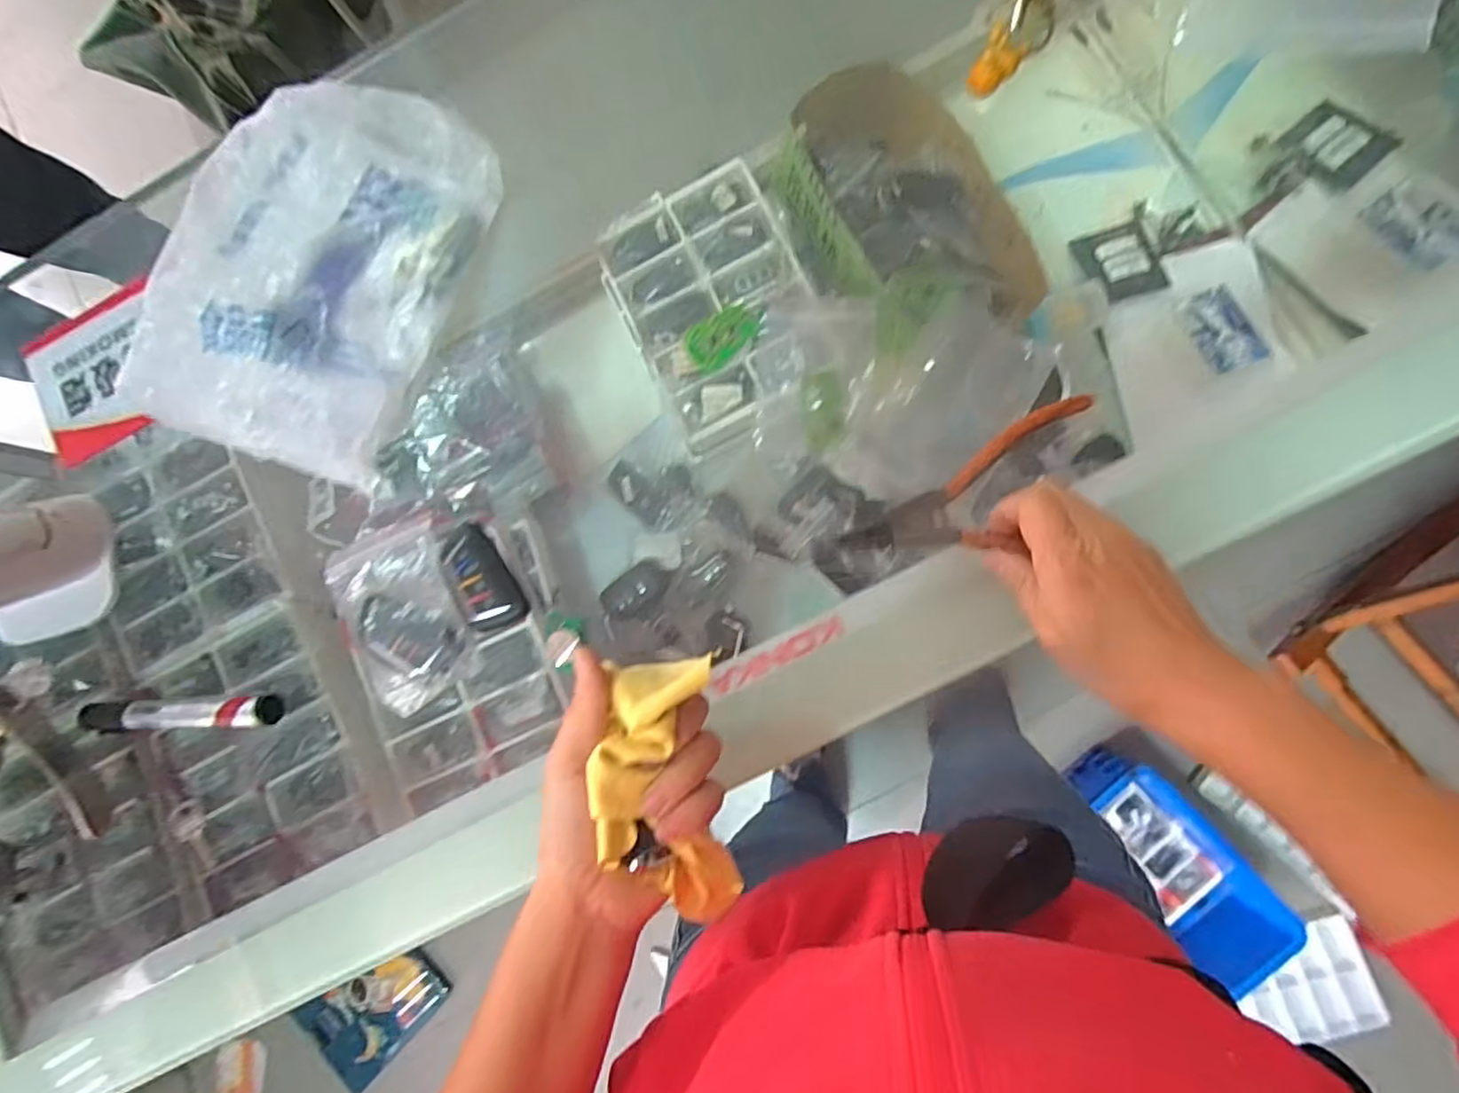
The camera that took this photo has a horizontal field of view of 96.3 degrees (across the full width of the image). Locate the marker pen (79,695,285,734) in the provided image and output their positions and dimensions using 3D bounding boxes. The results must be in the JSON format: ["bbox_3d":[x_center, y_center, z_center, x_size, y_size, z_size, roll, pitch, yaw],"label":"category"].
[{"bbox_3d":[-0.340,0.104,0.405,0.128,0.025,0.020,-4,84,7],"label":"marker pen"}]

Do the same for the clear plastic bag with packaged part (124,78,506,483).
[{"bbox_3d":[-0.246,-0.165,0.393,0.145,0.065,0.229,17,87,9],"label":"clear plastic bag with packaged part"}]

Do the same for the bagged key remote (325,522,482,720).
[{"bbox_3d":[-0.197,0.040,0.393,0.075,0.014,0.107,-29,81,4],"label":"bagged key remote"}]

